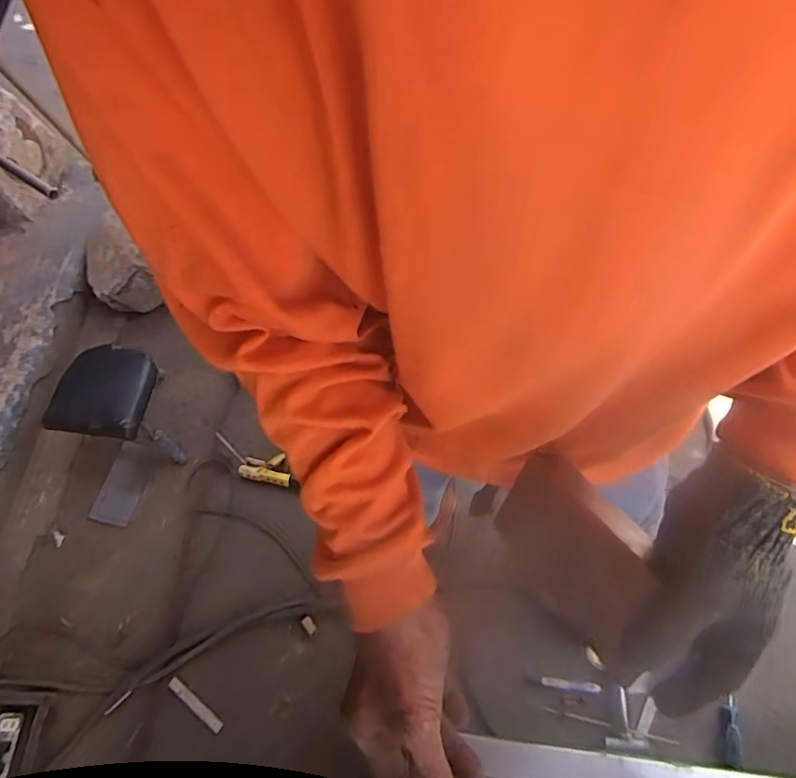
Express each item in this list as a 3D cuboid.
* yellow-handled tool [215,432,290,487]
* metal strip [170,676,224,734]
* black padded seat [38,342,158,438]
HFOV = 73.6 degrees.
[{"bbox_3d":[-0.327,0.167,1.204,0.187,0.053,0.071,13,66,6],"label":"yellow-handled tool"},{"bbox_3d":[-0.397,0.616,1.040,0.136,0.005,0.022,35,70,15],"label":"metal strip"},{"bbox_3d":[-0.635,0.004,1.142,0.195,0.042,0.202,7,65,3],"label":"black padded seat"}]

